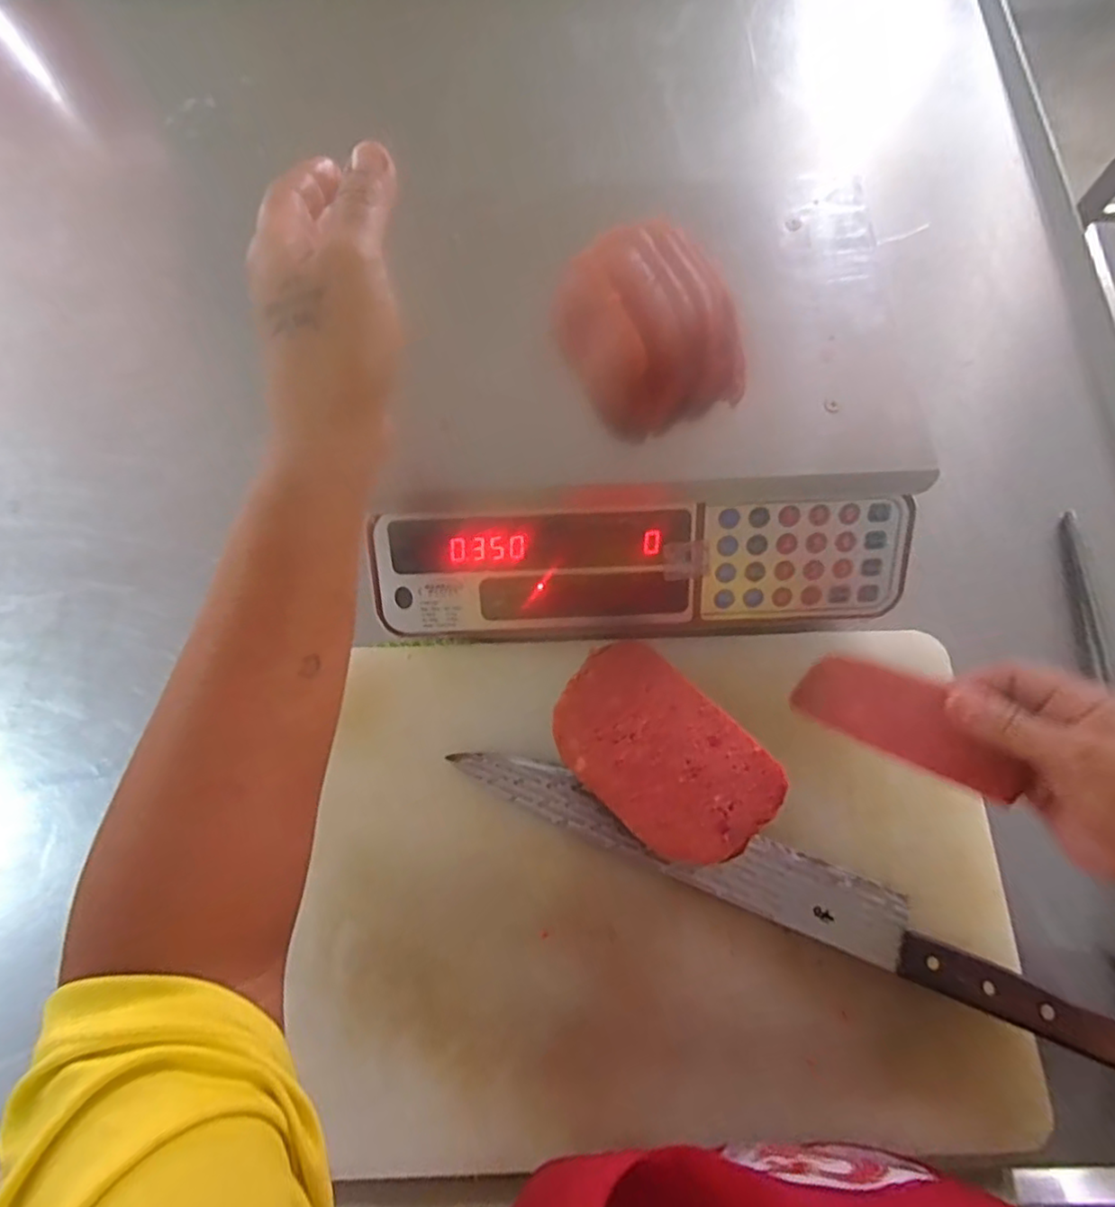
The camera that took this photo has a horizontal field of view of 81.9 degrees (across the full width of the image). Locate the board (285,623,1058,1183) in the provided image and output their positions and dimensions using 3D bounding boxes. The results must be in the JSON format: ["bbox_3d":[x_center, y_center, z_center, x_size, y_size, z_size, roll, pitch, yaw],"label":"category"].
[{"bbox_3d":[0.042,0.172,0.402,0.404,0.038,0.307,0,72,-1],"label":"board"}]

